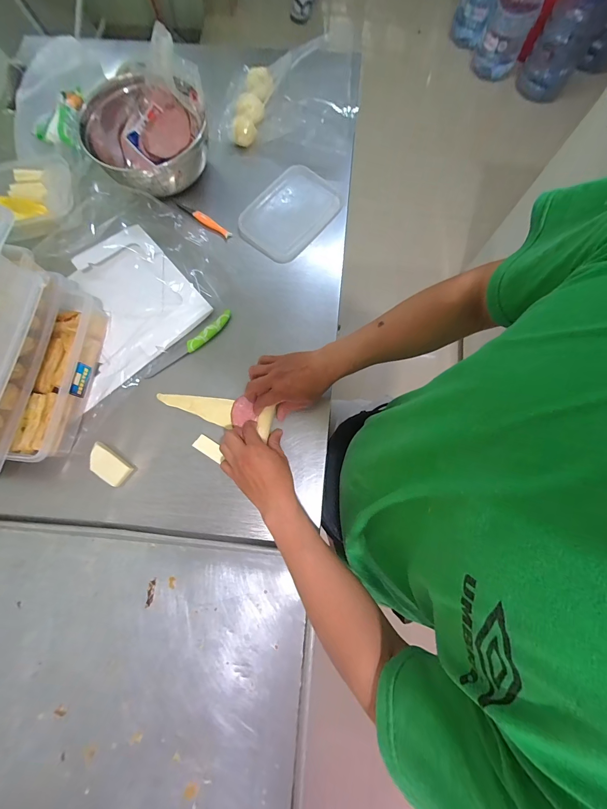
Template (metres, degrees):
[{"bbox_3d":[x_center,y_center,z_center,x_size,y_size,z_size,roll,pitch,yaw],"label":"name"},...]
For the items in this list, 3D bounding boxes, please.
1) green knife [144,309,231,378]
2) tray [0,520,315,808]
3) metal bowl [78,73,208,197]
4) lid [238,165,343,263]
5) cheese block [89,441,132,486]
[{"bbox_3d":[-0.206,-0.109,0.568,0.183,0.009,0.028,-35,80,-7],"label":"green knife"},{"bbox_3d":[-0.303,0.399,0.454,0.611,0.021,0.411,5,78,1],"label":"tray"},{"bbox_3d":[-0.300,-0.516,0.602,0.203,0.088,0.225,-29,80,-6],"label":"metal bowl"},{"bbox_3d":[-0.025,-0.390,0.634,0.140,0.008,0.212,40,81,8],"label":"lid"},{"bbox_3d":[-0.325,0.100,0.520,0.072,0.014,0.043,38,81,8],"label":"cheese block"}]

